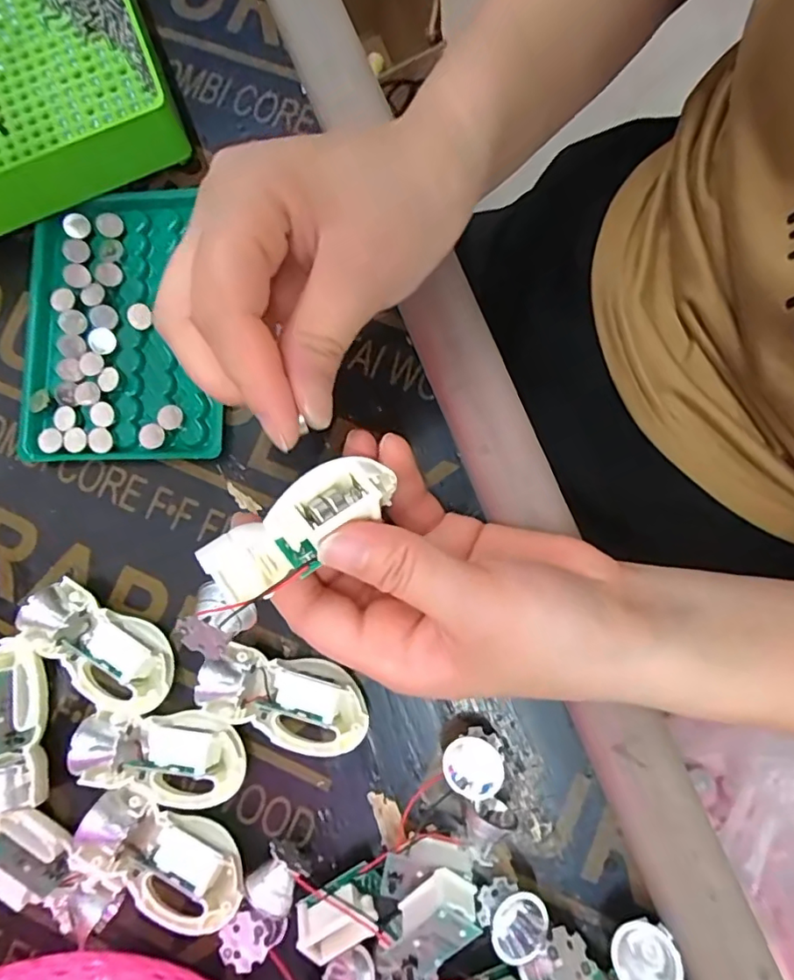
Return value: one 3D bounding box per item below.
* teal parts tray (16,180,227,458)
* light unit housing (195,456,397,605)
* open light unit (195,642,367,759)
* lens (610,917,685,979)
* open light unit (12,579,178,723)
[{"bbox_3d":[-0.131,-0.075,0.260,0.093,0.020,0.126,-3,80,-1],"label":"teal parts tray"},{"bbox_3d":[-0.032,0.011,0.177,0.065,0.020,0.022,-35,82,-3],"label":"light unit housing"},{"bbox_3d":[-0.046,0.085,0.224,0.065,0.024,0.035,10,84,6],"label":"open light unit"},{"bbox_3d":[0.090,0.170,0.199,0.026,0.008,0.023,-4,40,-9],"label":"lens"},{"bbox_3d":[-0.124,0.066,0.232,0.066,0.021,0.034,41,88,8],"label":"open light unit"}]

